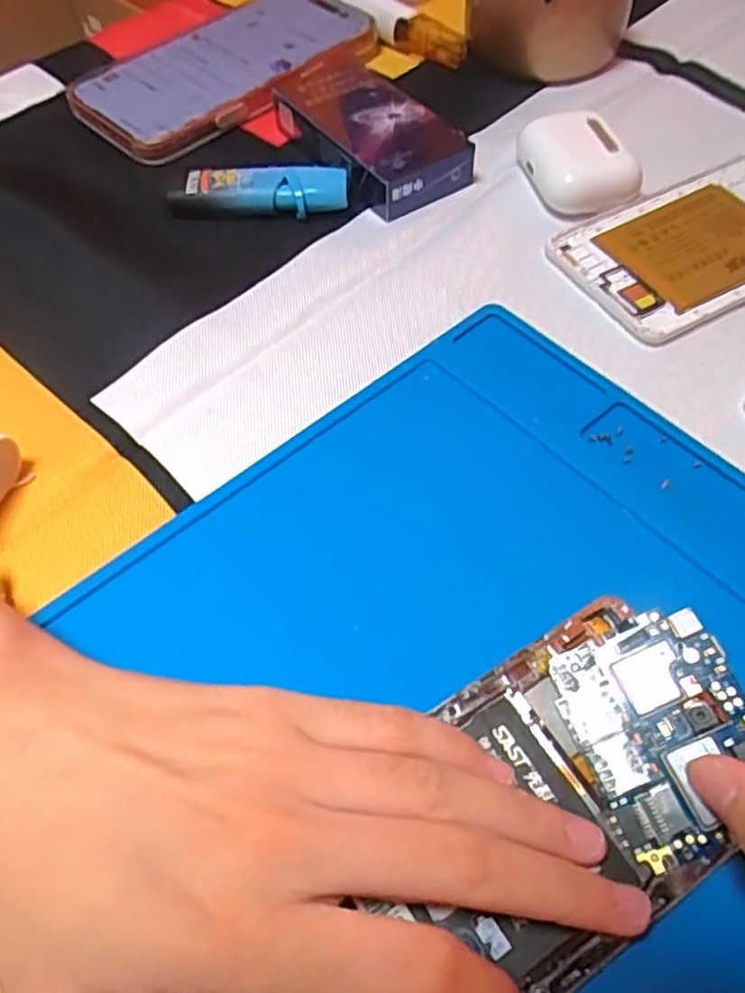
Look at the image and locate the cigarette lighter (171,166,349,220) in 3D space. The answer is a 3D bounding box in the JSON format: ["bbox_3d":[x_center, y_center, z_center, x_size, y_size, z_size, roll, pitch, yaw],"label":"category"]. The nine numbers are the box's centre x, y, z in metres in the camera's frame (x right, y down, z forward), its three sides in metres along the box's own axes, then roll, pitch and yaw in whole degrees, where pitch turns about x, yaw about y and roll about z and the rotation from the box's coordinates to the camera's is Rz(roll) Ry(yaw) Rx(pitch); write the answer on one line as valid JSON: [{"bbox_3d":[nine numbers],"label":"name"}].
[{"bbox_3d":[-0.052,-0.140,0.329,0.080,0.017,0.020,2,58,3],"label":"cigarette lighter"}]

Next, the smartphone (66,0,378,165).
[{"bbox_3d":[-0.080,-0.235,0.388,0.161,0.015,0.085,-37,64,-20],"label":"smartphone"}]

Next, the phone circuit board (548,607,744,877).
[{"bbox_3d":[0.077,0.061,0.188,0.044,0.004,0.056,-26,65,6],"label":"phone circuit board"}]

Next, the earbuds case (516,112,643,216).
[{"bbox_3d":[0.093,-0.155,0.330,0.040,0.022,0.057,-18,59,-10],"label":"earbuds case"}]

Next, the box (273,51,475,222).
[{"bbox_3d":[0.000,-0.176,0.344,0.048,0.027,0.095,-31,62,-17],"label":"box"}]

